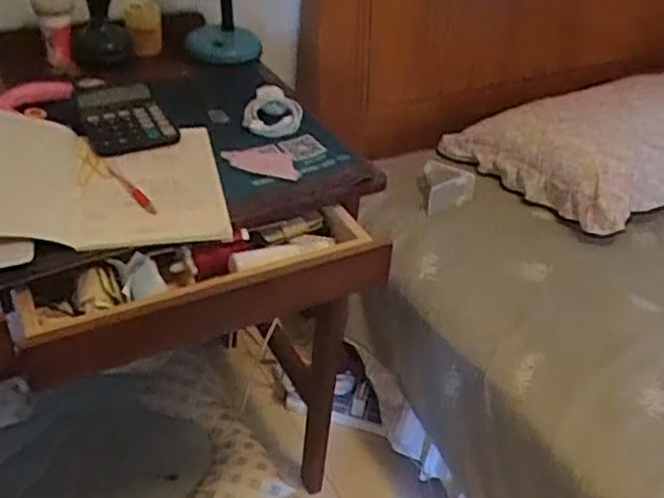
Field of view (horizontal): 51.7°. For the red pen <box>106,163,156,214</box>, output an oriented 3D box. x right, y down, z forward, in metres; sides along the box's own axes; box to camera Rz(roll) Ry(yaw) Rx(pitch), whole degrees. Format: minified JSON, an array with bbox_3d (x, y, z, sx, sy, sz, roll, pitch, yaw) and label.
[{"bbox_3d":[-0.237,-0.072,0.811,0.016,0.011,0.110,-24,46,-33],"label":"red pen"}]

